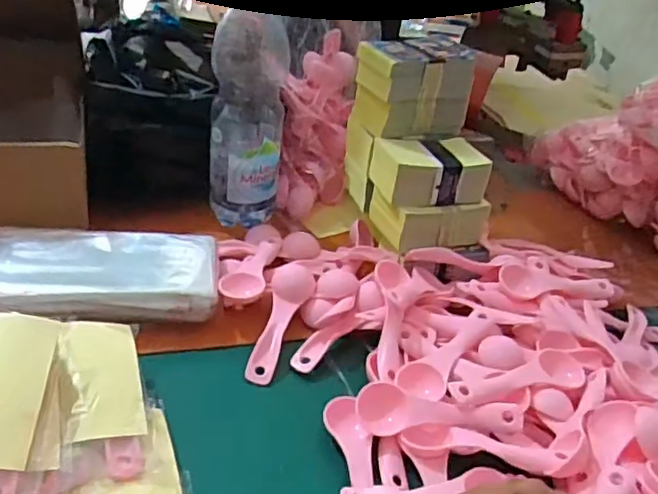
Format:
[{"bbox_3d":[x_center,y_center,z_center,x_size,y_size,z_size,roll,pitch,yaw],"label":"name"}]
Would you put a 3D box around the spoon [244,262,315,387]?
[{"bbox_3d":[-0.039,0.059,0.492,0.034,0.011,0.114,11,48,8],"label":"spoon"}]

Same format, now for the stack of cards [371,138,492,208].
[{"bbox_3d":[0.094,-0.074,0.571,0.097,0.042,0.073,-4,37,-21],"label":"stack of cards"}]

